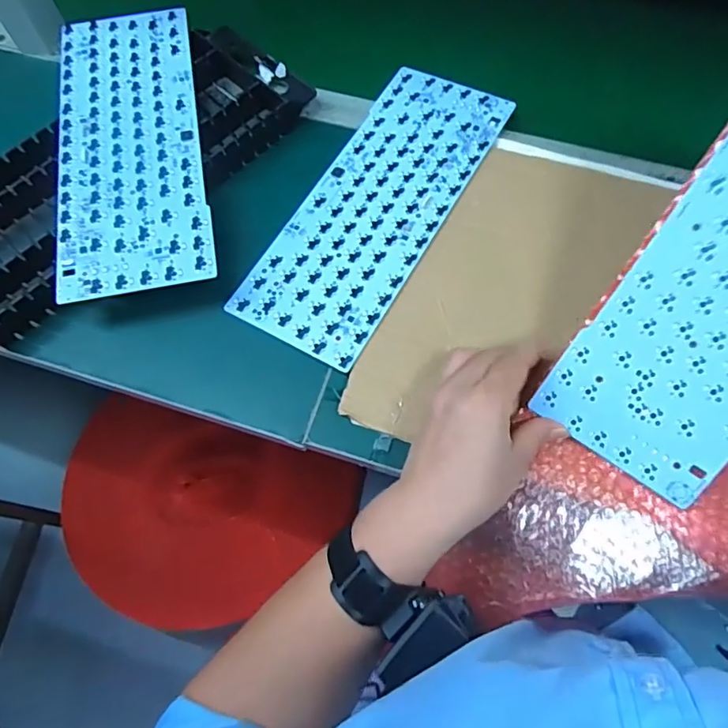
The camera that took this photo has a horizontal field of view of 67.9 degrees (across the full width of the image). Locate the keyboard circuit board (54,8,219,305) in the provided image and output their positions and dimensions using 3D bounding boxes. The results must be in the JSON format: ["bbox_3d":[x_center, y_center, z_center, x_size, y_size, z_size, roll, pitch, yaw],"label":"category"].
[{"bbox_3d":[-0.205,-0.197,0.472,0.122,0.004,0.305,-11,69,-3],"label":"keyboard circuit board"}]

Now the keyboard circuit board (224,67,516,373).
[{"bbox_3d":[0.014,-0.143,0.475,0.120,0.009,0.305,29,71,12],"label":"keyboard circuit board"}]

